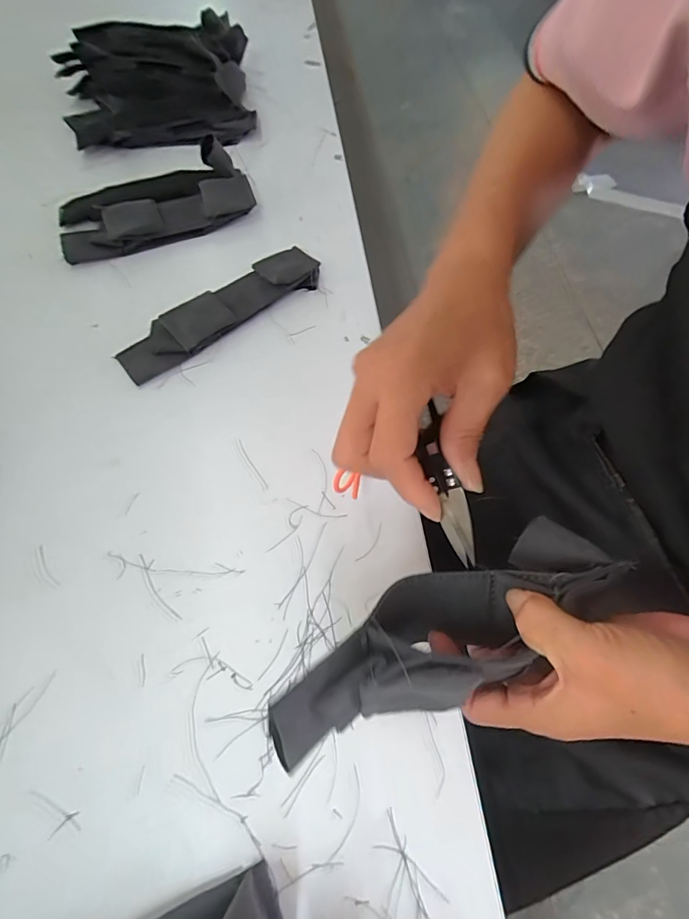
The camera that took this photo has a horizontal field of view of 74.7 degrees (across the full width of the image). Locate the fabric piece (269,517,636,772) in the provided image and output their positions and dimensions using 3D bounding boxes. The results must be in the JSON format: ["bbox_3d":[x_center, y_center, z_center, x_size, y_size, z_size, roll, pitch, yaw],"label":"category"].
[{"bbox_3d":[0.049,0.077,0.213,0.172,0.048,0.055,-22,65,-18],"label":"fabric piece"}]

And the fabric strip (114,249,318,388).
[{"bbox_3d":[-0.111,-0.133,0.405,0.191,0.018,0.049,-36,68,-14],"label":"fabric strip"}]

